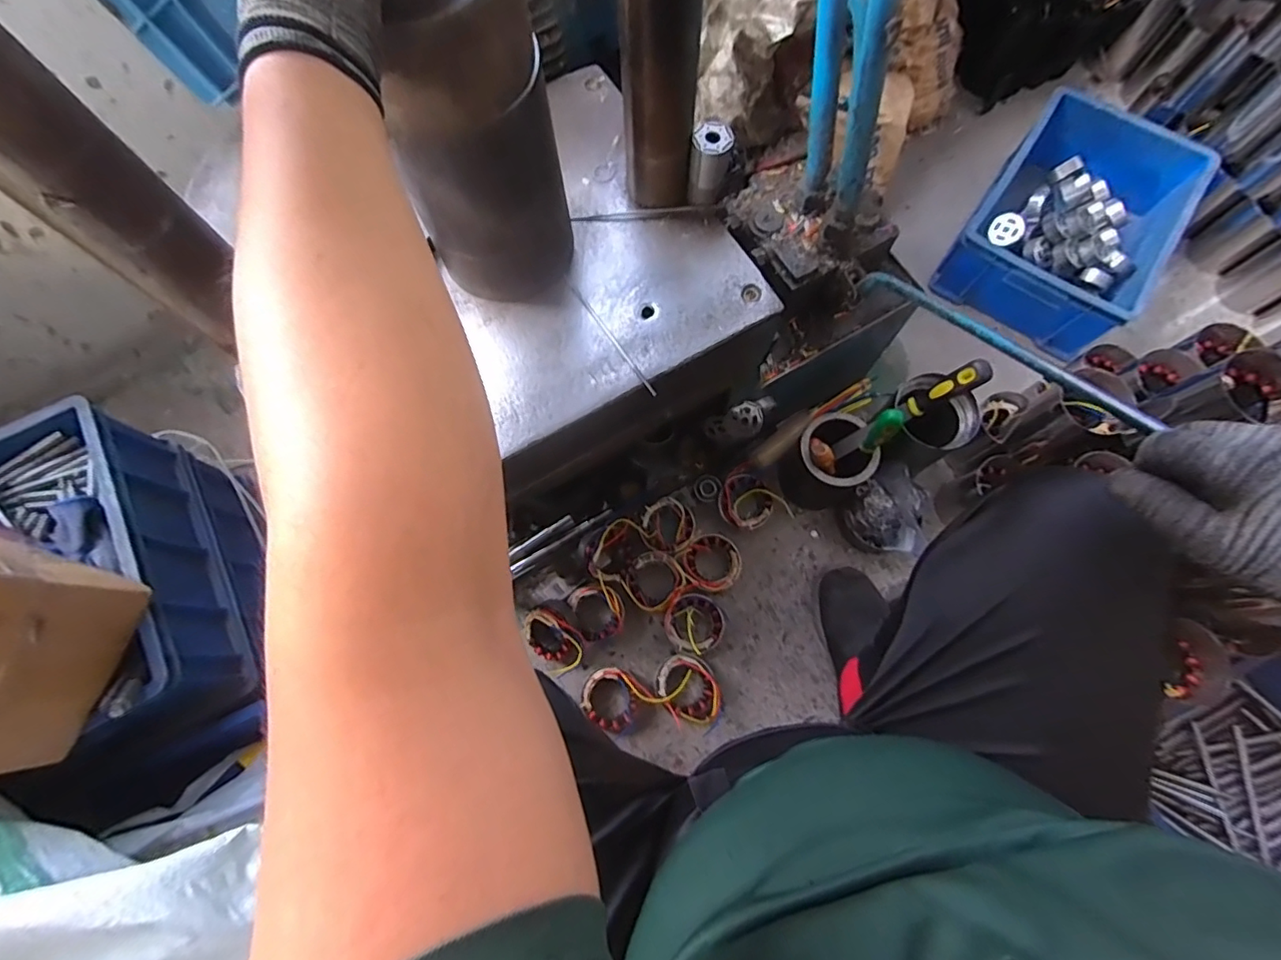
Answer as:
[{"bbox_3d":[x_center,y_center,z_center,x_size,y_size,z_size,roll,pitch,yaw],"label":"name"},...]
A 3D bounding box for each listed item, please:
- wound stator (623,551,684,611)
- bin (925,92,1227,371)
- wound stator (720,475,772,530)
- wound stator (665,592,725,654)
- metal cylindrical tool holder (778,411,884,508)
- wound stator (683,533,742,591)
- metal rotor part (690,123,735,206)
[{"bbox_3d":[0.019,0.158,0.873,0.086,0.046,0.083,0,72,1],"label":"wound stator"},{"bbox_3d":[0.774,-0.465,0.997,0.300,0.130,0.417,35,76,11],"label":"bin"},{"bbox_3d":[0.171,0.039,0.903,0.084,0.053,0.086,0,72,1],"label":"wound stator"},{"bbox_3d":[0.083,0.221,0.853,0.089,0.047,0.085,0,72,1],"label":"wound stator"},{"bbox_3d":[0.289,-0.024,0.865,0.103,0.154,0.109,0,72,1],"label":"metal cylindrical tool holder"},{"bbox_3d":[0.115,0.130,0.874,0.092,0.055,0.088,0,72,1],"label":"wound stator"},{"bbox_3d":[0.068,-0.306,0.538,0.035,0.065,0.032,1,72,1],"label":"metal rotor part"}]

